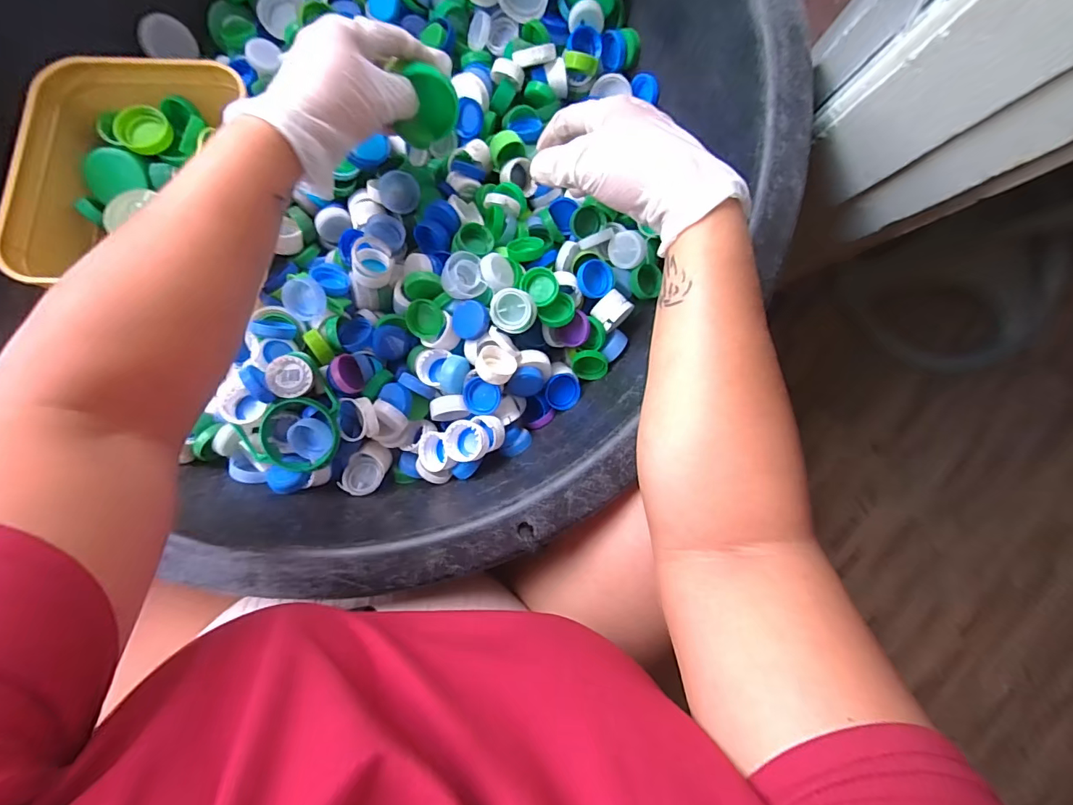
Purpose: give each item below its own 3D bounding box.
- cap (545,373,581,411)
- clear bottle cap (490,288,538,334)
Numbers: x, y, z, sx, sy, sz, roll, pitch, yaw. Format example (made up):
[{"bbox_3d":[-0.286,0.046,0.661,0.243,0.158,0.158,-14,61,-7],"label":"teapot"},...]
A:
[{"bbox_3d":[0.024,-0.010,0.403,0.030,0.016,0.032,0,91,-3],"label":"cap"},{"bbox_3d":[-0.018,-0.072,0.370,0.036,0.024,0.032,8,91,-3],"label":"clear bottle cap"}]

